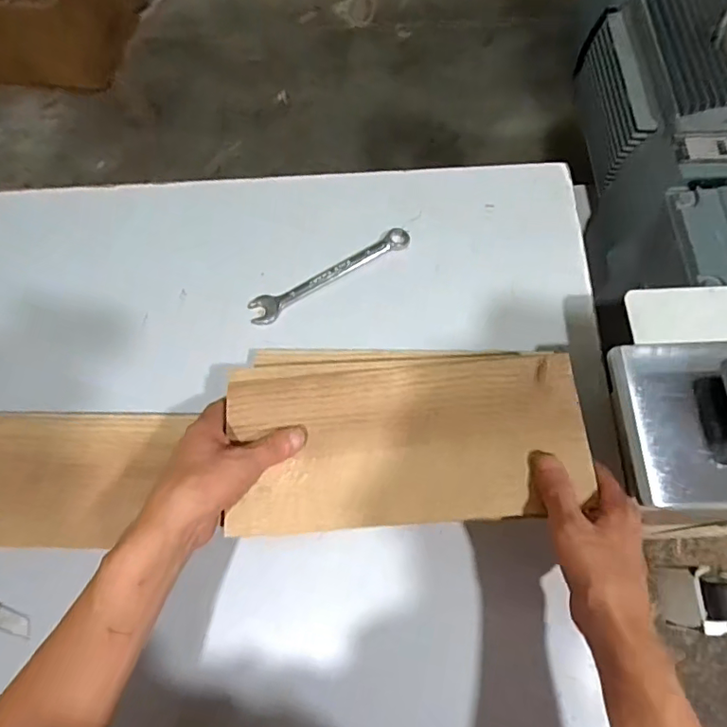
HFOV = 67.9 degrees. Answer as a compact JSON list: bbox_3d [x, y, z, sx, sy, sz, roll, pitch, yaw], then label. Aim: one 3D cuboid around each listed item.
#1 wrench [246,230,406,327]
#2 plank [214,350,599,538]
[{"bbox_3d":[-0.035,-0.097,0.599,0.194,0.012,0.031,-27,70,-7],"label":"wrench"},{"bbox_3d":[0.035,0.061,0.458,0.292,0.020,0.141,-4,69,2],"label":"plank"}]

